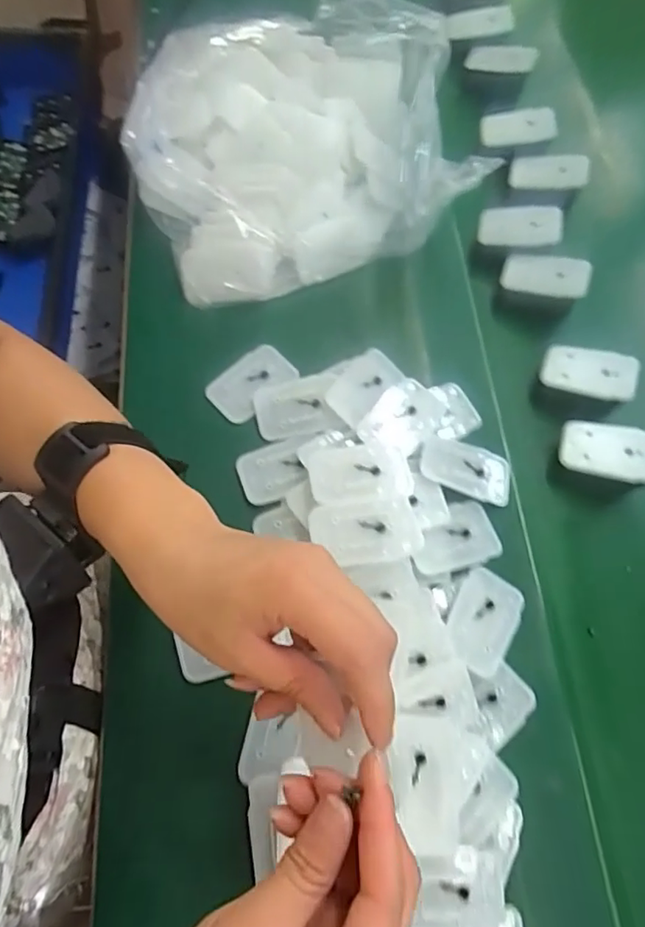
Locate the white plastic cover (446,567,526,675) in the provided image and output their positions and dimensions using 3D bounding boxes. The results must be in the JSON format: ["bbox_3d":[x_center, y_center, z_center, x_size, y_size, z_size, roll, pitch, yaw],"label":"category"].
[{"bbox_3d":[0.111,0.109,0.386,0.045,0.004,0.069,31,61,3],"label":"white plastic cover"}]

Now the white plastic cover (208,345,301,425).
[{"bbox_3d":[-0.056,-0.066,0.454,0.040,0.007,0.071,46,72,5],"label":"white plastic cover"}]

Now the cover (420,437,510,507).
[{"bbox_3d":[0.110,0.005,0.430,0.071,0.013,0.042,19,70,1],"label":"cover"}]

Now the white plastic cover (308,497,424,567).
[{"bbox_3d":[0.030,0.047,0.381,0.074,0.014,0.041,-7,74,2],"label":"white plastic cover"}]

